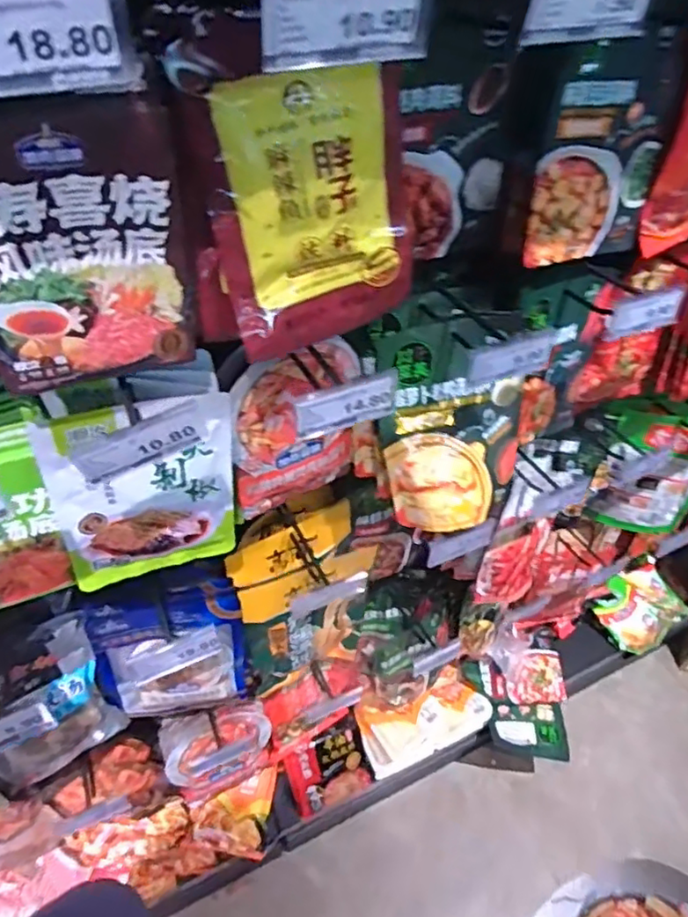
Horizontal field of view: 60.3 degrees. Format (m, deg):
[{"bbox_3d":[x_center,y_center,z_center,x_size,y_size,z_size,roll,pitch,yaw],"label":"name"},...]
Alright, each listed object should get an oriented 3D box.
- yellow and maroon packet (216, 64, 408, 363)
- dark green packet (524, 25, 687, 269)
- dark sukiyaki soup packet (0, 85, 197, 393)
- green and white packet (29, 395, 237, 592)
[{"bbox_3d":[-0.017,-0.193,0.474,0.157,0.195,0.018,-19,37,-17],"label":"yellow and maroon packet"},{"bbox_3d":[0.275,-0.318,0.621,0.178,0.214,0.019,-14,36,-25],"label":"dark green packet"},{"bbox_3d":[-0.174,-0.131,0.393,0.140,0.182,0.018,-23,50,-22],"label":"dark sukiyaki soup packet"},{"bbox_3d":[-0.197,0.043,0.613,0.182,0.229,0.033,-14,47,-15],"label":"green and white packet"}]

